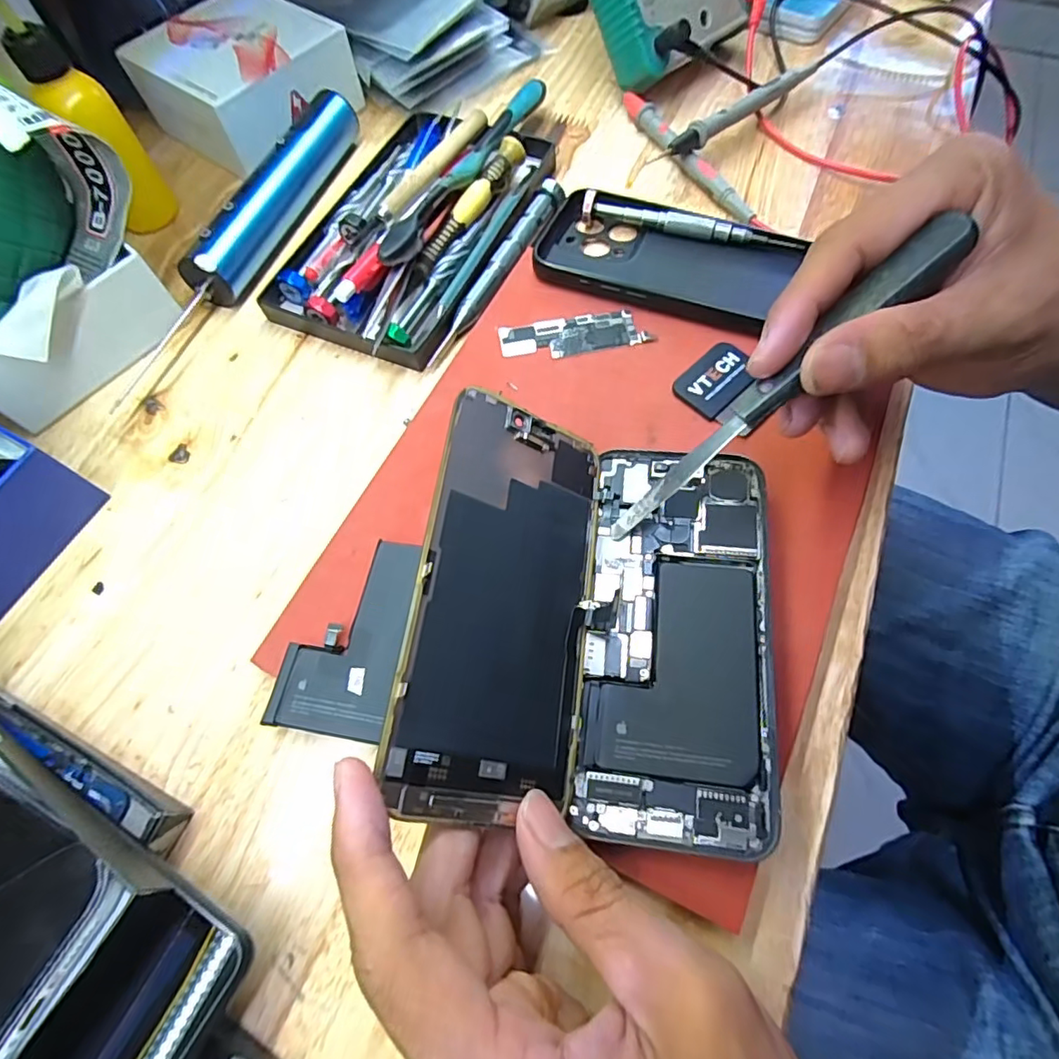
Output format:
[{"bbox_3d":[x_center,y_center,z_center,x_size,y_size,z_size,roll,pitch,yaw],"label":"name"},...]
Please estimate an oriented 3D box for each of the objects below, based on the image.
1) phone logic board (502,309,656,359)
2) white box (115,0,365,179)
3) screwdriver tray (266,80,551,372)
[{"bbox_3d":[0.022,-0.097,0.275,0.072,0.004,0.024,-9,65,-1],"label":"phone logic board"},{"bbox_3d":[-0.181,-0.285,0.354,0.102,0.044,0.101,35,72,17],"label":"white box"},{"bbox_3d":[-0.063,-0.183,0.309,0.111,0.029,0.195,16,67,10],"label":"screwdriver tray"}]

